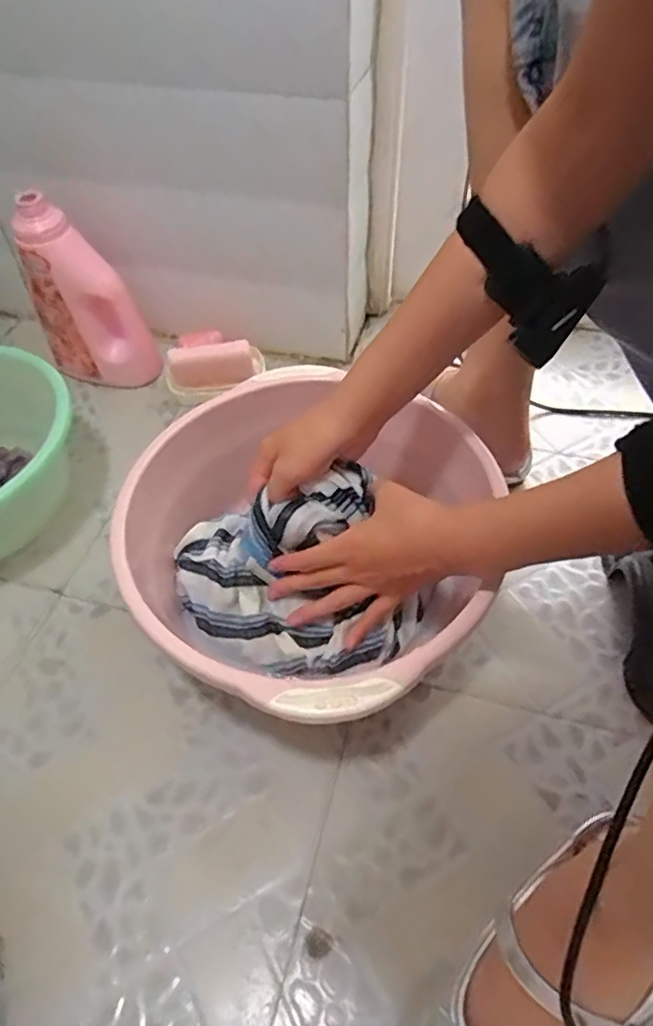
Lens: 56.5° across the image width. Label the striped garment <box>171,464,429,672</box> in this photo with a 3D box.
[{"bbox_3d":[-0.032,0.045,0.502,0.216,0.129,0.125,7,51,9],"label":"striped garment"}]

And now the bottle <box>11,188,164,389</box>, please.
[{"bbox_3d":[-0.288,-0.254,0.728,0.117,0.221,0.089,-26,54,-17],"label":"bottle"}]

